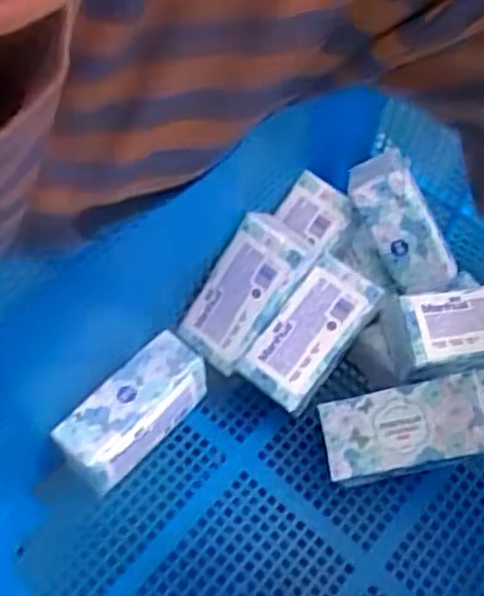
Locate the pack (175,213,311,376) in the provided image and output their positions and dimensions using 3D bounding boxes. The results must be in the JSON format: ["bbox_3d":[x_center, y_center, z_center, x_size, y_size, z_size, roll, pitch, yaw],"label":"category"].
[{"bbox_3d":[0.000,-0.008,0.911,0.095,0.044,0.178,37,105,14],"label":"pack"}]

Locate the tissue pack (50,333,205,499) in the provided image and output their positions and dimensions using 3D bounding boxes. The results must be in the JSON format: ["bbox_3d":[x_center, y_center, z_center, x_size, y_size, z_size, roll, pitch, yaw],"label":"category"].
[{"bbox_3d":[-0.123,0.129,0.883,0.081,0.083,0.180,41,68,16],"label":"tissue pack"}]

